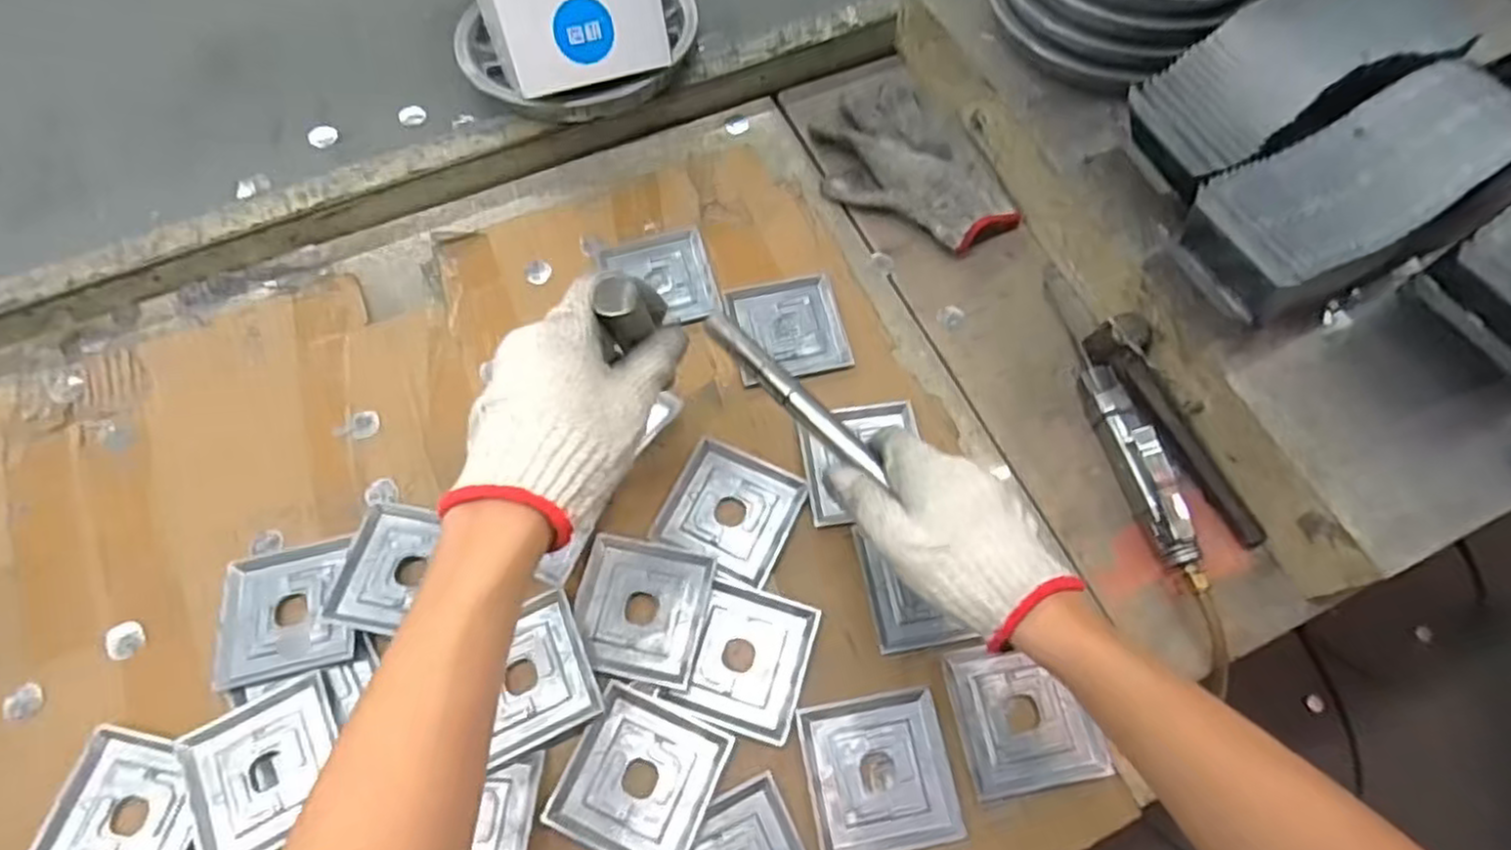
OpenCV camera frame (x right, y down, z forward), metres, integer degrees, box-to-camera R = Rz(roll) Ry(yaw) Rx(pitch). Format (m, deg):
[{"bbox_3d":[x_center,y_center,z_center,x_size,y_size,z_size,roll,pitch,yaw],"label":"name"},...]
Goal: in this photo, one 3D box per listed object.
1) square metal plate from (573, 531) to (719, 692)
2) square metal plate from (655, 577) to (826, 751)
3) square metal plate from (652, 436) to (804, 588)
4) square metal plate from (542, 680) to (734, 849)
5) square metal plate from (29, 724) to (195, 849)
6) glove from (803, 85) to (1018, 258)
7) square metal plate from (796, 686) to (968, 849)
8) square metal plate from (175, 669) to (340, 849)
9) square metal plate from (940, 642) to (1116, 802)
[{"bbox_3d":[-0.078,0.125,0.507,0.088,0.005,0.089,11,66,3],"label":"square metal plate"},{"bbox_3d":[-0.007,0.155,0.497,0.081,0.006,0.092,17,67,6],"label":"square metal plate"},{"bbox_3d":[-0.018,0.062,0.540,0.087,0.007,0.088,25,68,9],"label":"square metal plate"},{"bbox_3d":[-0.072,0.220,0.464,0.088,0.007,0.089,22,67,8],"label":"square metal plate"},{"bbox_3d":[-0.388,0.242,0.456,0.090,0.007,0.091,11,66,3],"label":"square metal plate"},{"bbox_3d":[0.134,-0.230,0.667,0.135,0.022,0.194,-27,70,-13],"label":"glove"},{"bbox_3d":[0.079,0.221,0.471,0.089,0.004,0.090,-9,67,-5],"label":"square metal plate"},{"bbox_3d":[-0.303,0.216,0.460,0.092,0.007,0.088,-25,69,-12],"label":"square metal plate"},{"bbox_3d":[0.174,0.187,0.480,0.084,0.012,0.089,-9,67,-6],"label":"square metal plate"}]

